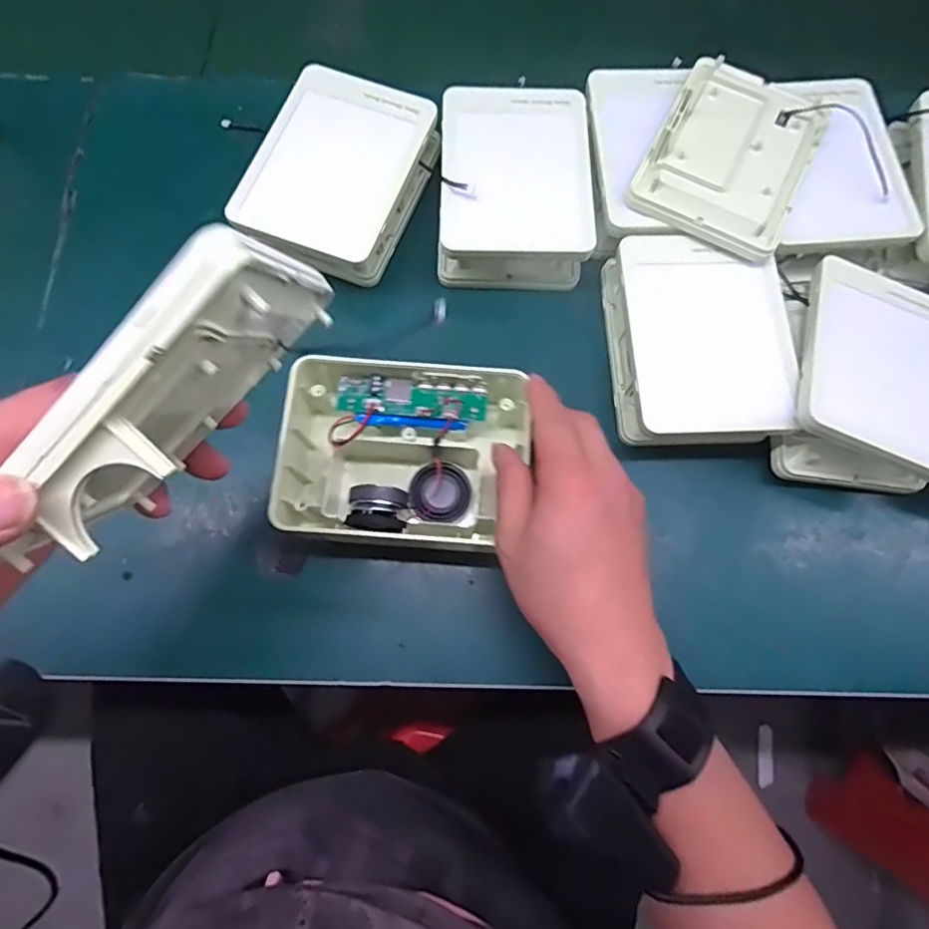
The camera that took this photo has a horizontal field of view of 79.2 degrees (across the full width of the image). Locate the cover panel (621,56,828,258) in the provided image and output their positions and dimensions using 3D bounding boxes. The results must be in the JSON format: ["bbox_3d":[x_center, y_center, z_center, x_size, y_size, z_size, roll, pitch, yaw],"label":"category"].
[{"bbox_3d":[0.177,-0.206,0.369,0.097,0.024,0.132,27,74,6],"label":"cover panel"}]

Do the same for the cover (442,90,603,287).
[{"bbox_3d":[0.033,-0.195,0.401,0.105,0.056,0.134,2,73,-1],"label":"cover"}]

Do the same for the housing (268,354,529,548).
[{"bbox_3d":[-0.042,-0.006,0.345,0.139,0.052,0.108,2,73,-1],"label":"housing"}]

